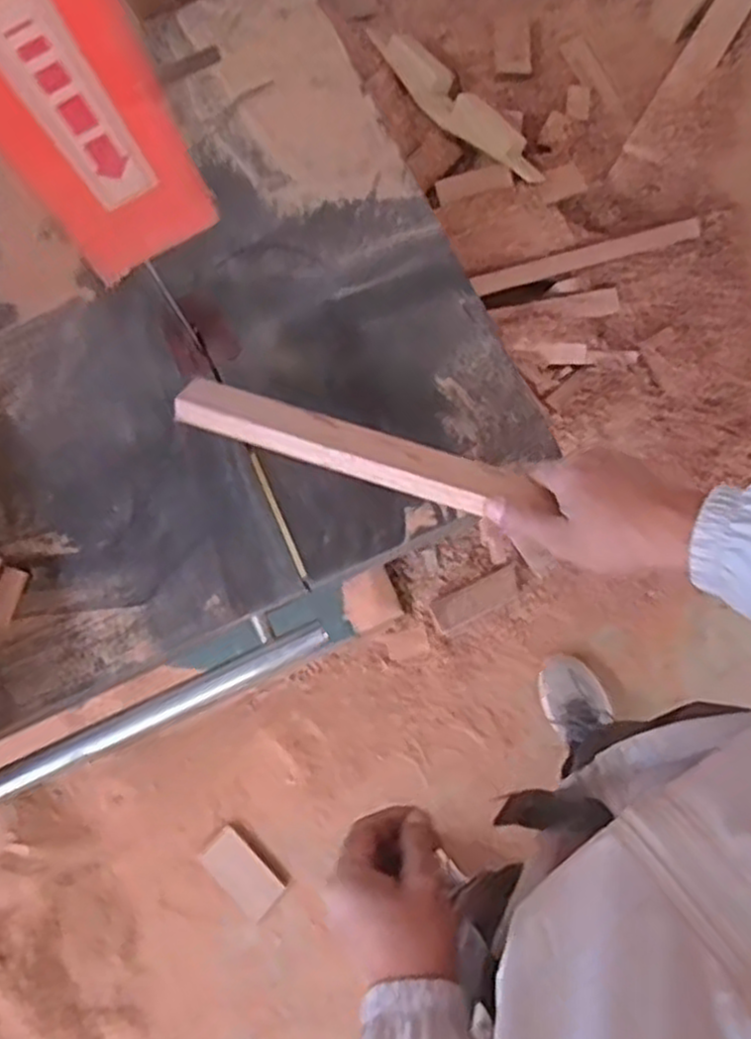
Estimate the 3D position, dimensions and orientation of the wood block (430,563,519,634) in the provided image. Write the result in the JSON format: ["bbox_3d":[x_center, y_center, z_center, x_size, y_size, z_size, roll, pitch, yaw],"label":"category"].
[{"bbox_3d":[0.183,0.139,1.389,0.168,0.020,0.057,-27,77,-4],"label":"wood block"}]

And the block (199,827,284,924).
[{"bbox_3d":[-0.228,0.606,1.340,0.075,0.020,0.150,-43,79,-7],"label":"block"}]

